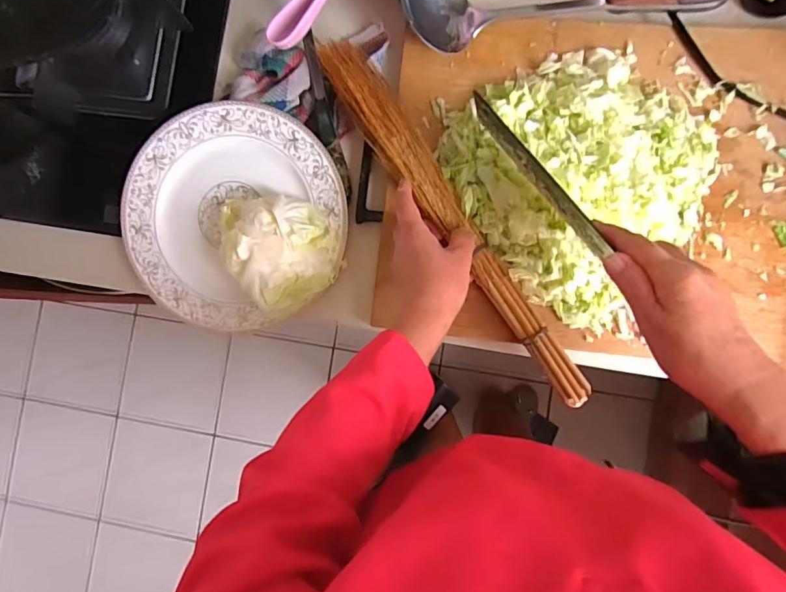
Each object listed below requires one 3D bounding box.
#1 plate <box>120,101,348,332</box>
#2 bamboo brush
[{"bbox_3d":[-0.183,-0.093,0.530,0.230,0.034,0.243,0,87,5],"label":"plate"},{"bbox_3d":[0.060,-0.081,0.483,0.051,0.043,0.432,-34,86,2],"label":"bamboo brush"}]

